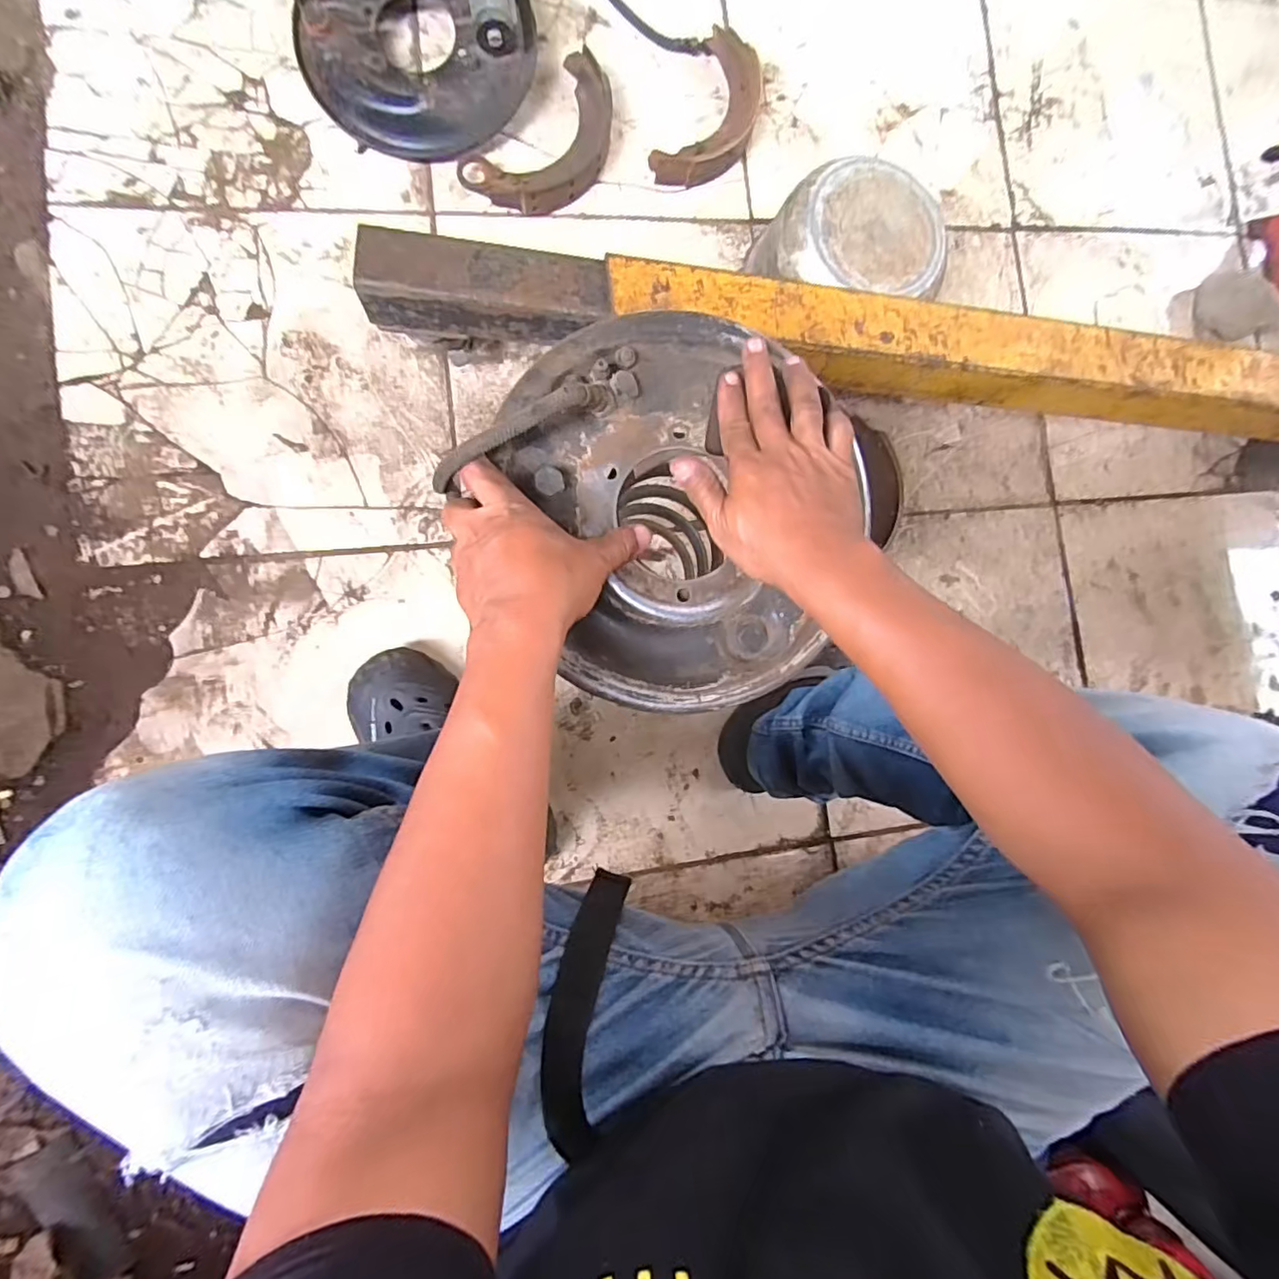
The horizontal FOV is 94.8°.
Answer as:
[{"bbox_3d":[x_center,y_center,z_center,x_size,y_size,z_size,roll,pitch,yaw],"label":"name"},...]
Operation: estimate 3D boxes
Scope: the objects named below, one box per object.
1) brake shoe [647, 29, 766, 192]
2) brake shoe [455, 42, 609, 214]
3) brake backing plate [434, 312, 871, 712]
[{"bbox_3d":[0.099,-0.673,0.757,0.098,0.032,0.220,25,85,-8],"label":"brake shoe"},{"bbox_3d":[-0.102,-0.604,0.716,0.118,0.034,0.221,42,83,-6],"label":"brake shoe"},{"bbox_3d":[0.024,-0.086,0.397,0.262,0.067,0.237,45,82,-6],"label":"brake backing plate"}]

